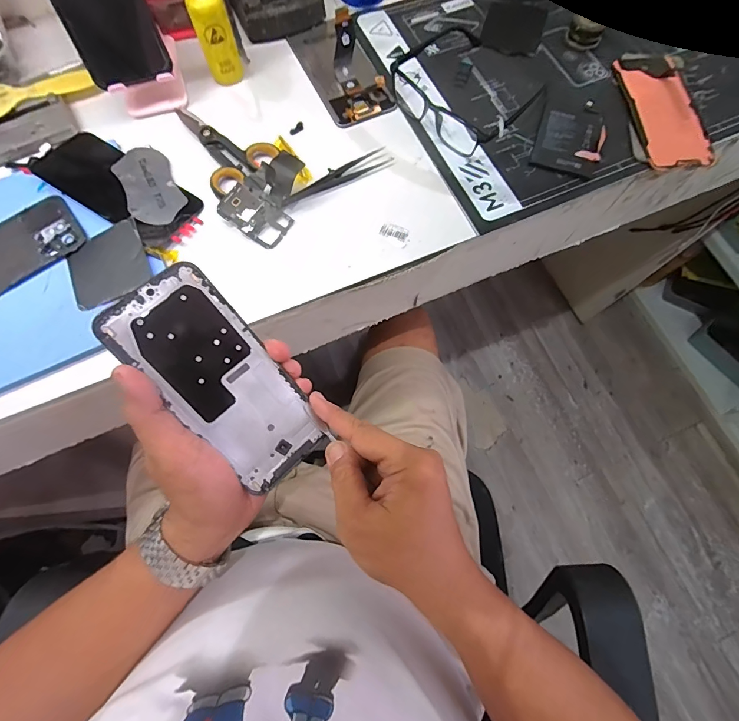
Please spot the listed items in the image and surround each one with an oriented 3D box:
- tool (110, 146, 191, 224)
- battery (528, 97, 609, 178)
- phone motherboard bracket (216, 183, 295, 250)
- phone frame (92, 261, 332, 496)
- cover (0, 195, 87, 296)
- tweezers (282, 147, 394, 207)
[{"bbox_3d":[-0.219,-0.175,0.387,0.050,0.004,0.098,-27,74,-20],"label":"tool"},{"bbox_3d":[0.212,-0.238,0.410,0.065,0.009,0.093,17,73,6],"label":"battery"},{"bbox_3d":[-0.111,-0.140,0.377,0.066,0.004,0.040,35,78,-4],"label":"phone motherboard bracket"},{"bbox_3d":[-0.099,0.016,0.267,0.070,0.004,0.157,-43,108,-17],"label":"phone frame"},{"bbox_3d":[-0.345,-0.093,0.355,0.156,0.004,0.072,-37,77,-11],"label":"cover"},{"bbox_3d":[-0.033,-0.188,0.395,0.122,0.008,0.018,-29,75,-9],"label":"tweezers"}]

